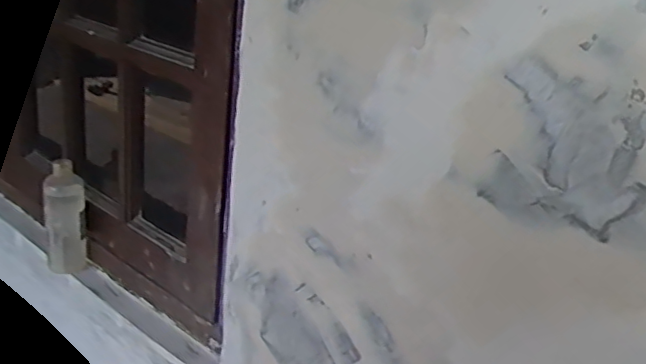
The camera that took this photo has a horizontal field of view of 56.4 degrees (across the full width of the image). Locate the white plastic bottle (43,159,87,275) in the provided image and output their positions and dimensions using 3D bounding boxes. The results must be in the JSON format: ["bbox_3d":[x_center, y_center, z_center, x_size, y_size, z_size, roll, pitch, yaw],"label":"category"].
[{"bbox_3d":[-0.335,0.044,0.786,0.046,0.148,0.047,-2,23,-20],"label":"white plastic bottle"}]

